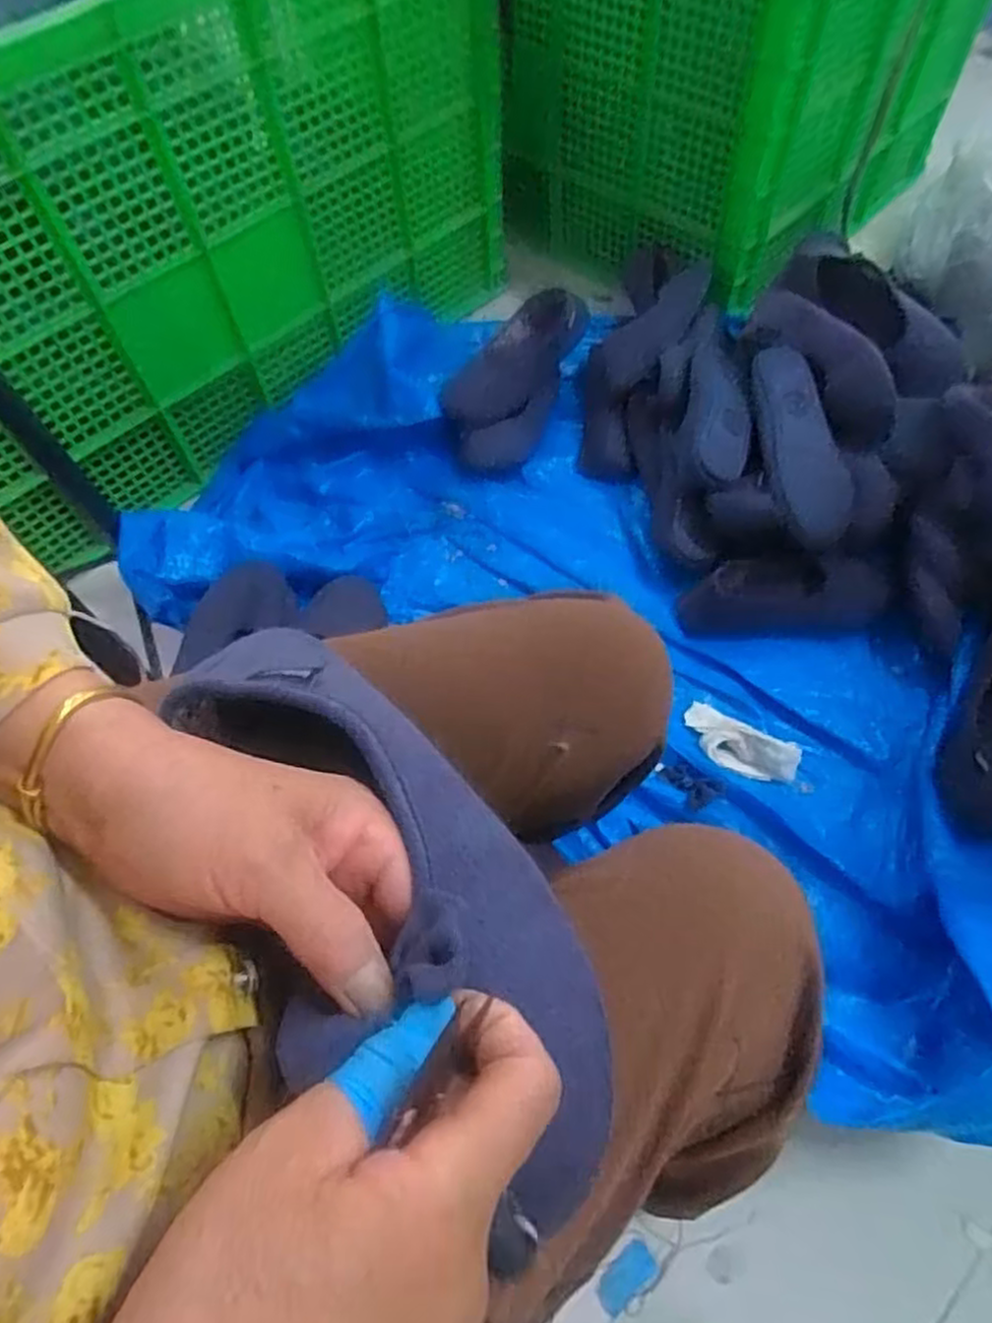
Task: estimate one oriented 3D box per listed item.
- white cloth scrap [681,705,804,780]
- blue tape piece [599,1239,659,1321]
[{"bbox_3d":[0.279,0.093,0.848,0.136,0.035,0.066,28,66,18],"label":"white cloth scrap"},{"bbox_3d":[0.111,0.522,0.624,0.056,0.005,0.031,-37,75,-15],"label":"blue tape piece"}]

